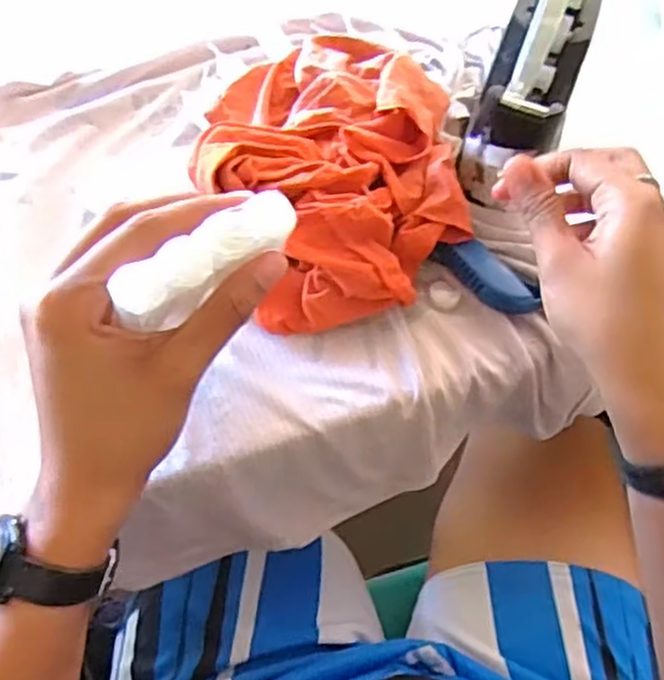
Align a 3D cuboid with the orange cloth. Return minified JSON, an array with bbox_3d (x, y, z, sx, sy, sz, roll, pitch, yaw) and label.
[{"bbox_3d":[-0.004,-0.119,0.471,0.167,0.071,0.232,-5,57,-6],"label":"orange cloth"}]

